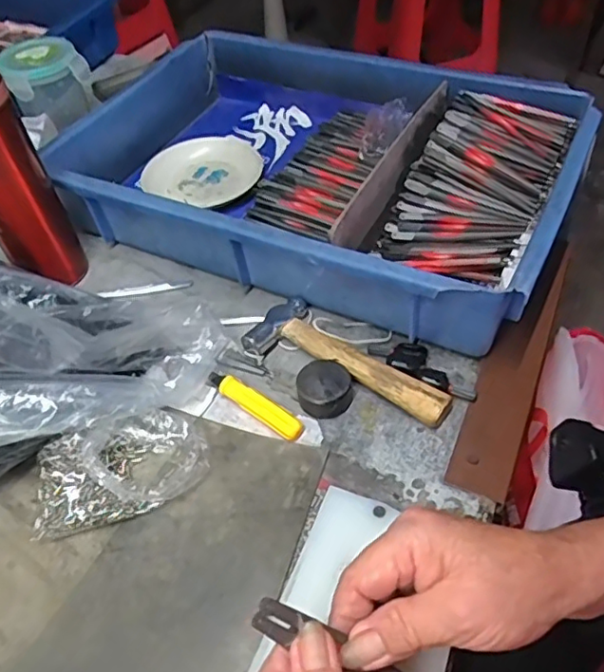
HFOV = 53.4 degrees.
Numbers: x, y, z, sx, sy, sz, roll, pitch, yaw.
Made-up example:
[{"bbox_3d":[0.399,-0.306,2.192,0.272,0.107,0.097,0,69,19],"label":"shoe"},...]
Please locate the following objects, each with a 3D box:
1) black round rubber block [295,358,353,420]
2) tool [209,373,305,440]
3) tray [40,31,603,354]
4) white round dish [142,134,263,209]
[{"bbox_3d":[0.017,0.035,0.427,0.037,0.021,0.040,-3,48,4],"label":"black round rubber block"},{"bbox_3d":[-0.034,0.048,0.427,0.083,0.015,0.017,30,58,28],"label":"tool"},{"bbox_3d":[0.016,-0.155,0.556,0.426,0.081,0.291,19,53,21],"label":"tray"},{"bbox_3d":[-0.094,-0.167,0.613,0.119,0.024,0.104,-30,52,-19],"label":"white round dish"}]

